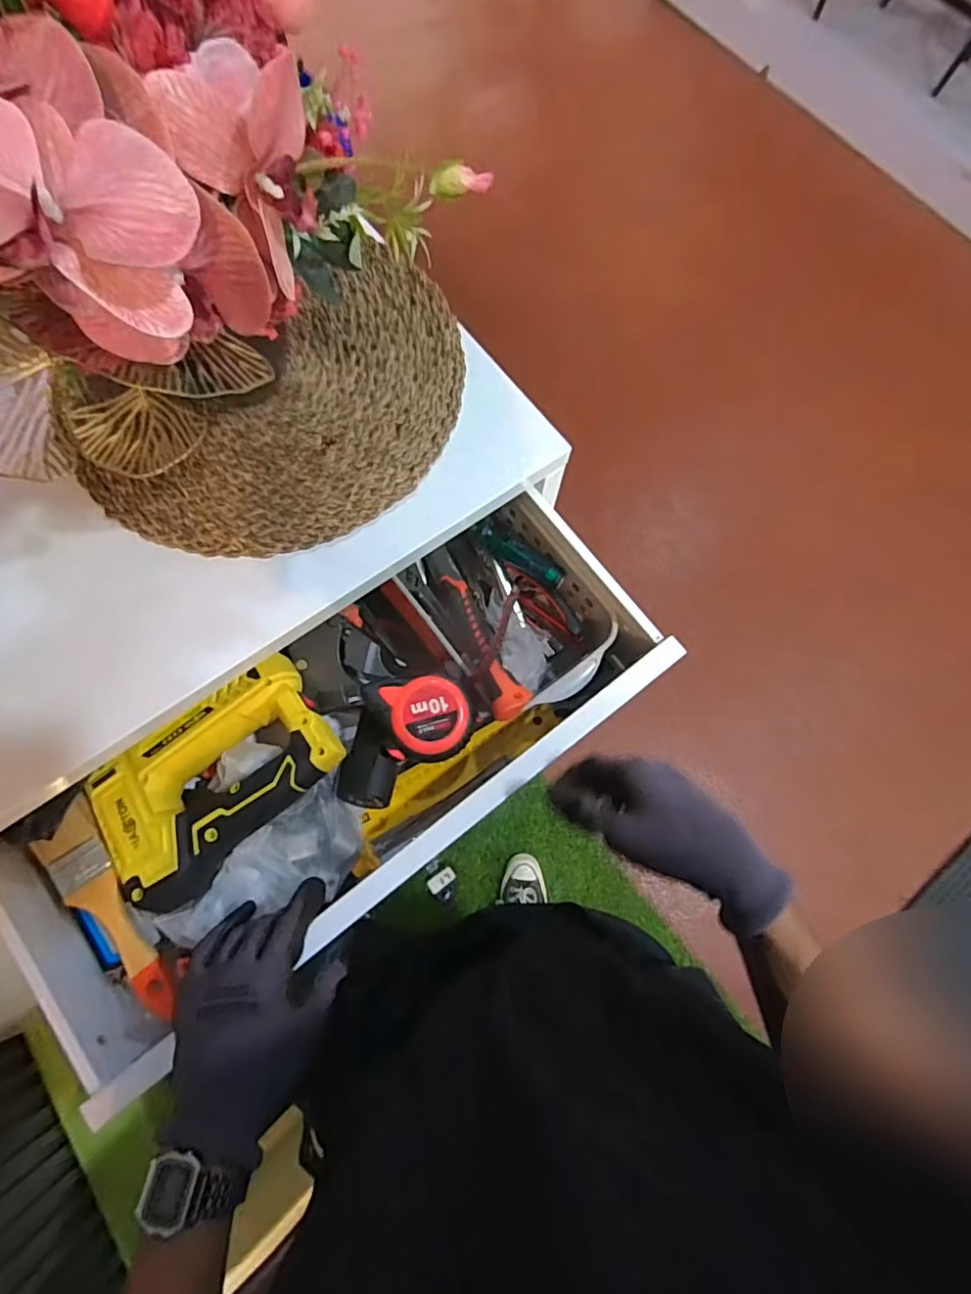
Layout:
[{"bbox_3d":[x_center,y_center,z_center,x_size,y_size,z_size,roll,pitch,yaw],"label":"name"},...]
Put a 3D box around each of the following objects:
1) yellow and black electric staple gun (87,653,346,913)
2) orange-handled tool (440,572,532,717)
[{"bbox_3d":[-0.224,0.110,0.478,0.195,0.050,0.133,-36,78,-12],"label":"yellow and black electric staple gun"},{"bbox_3d":[-0.006,-0.006,0.507,0.033,0.020,0.152,-26,64,-4],"label":"orange-handled tool"}]

